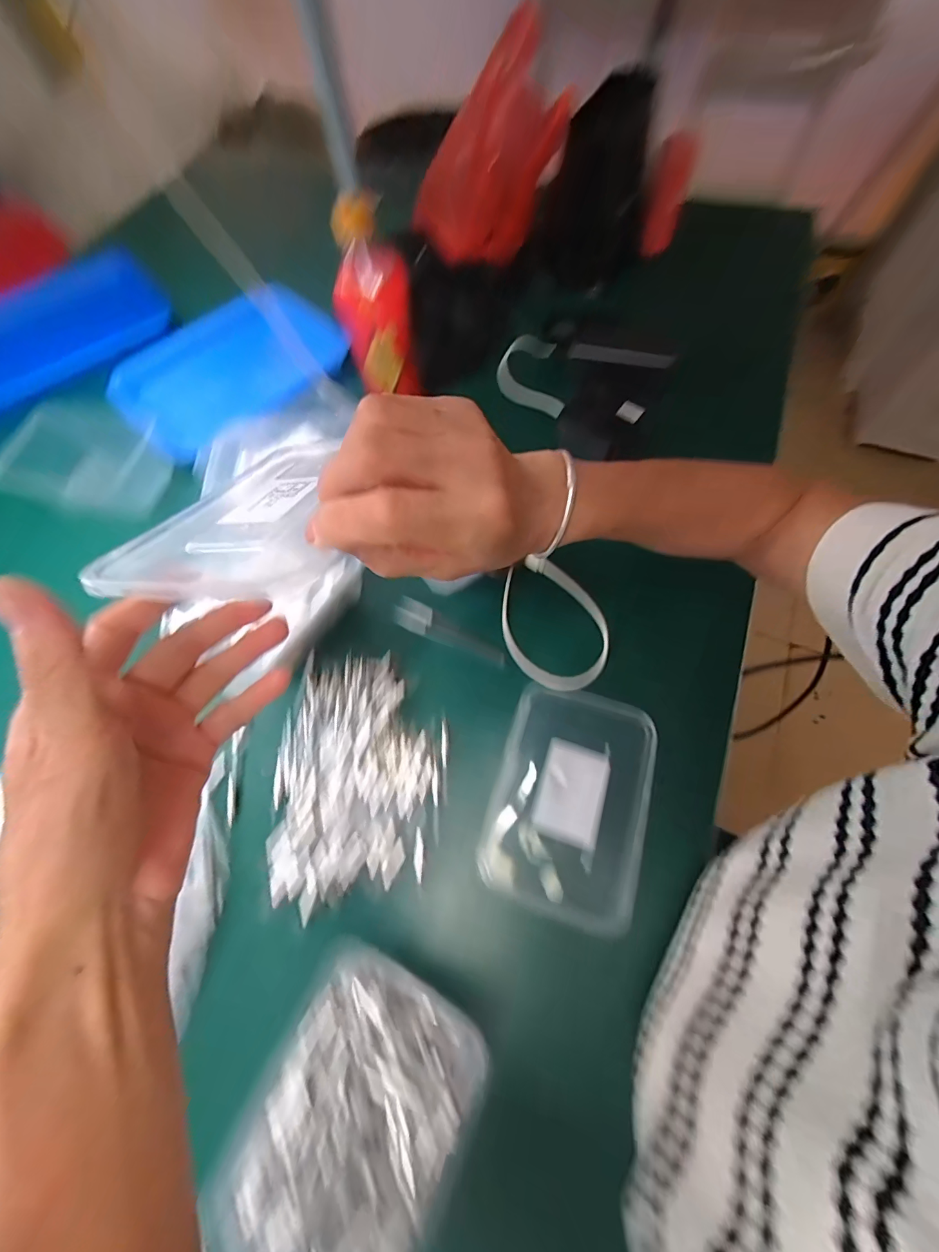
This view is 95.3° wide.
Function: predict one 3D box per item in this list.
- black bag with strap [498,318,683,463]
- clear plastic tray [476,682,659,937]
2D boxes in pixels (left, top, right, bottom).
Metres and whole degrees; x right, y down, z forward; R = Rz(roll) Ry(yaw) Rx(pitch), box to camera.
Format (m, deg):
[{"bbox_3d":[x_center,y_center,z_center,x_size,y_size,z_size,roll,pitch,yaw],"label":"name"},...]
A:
[{"bbox_3d":[0.135,-0.297,0.516,0.194,0.055,0.168,28,70,14],"label":"black bag with strap"},{"bbox_3d":[0.086,0.141,0.358,0.122,0.007,0.174,16,67,9],"label":"clear plastic tray"}]

